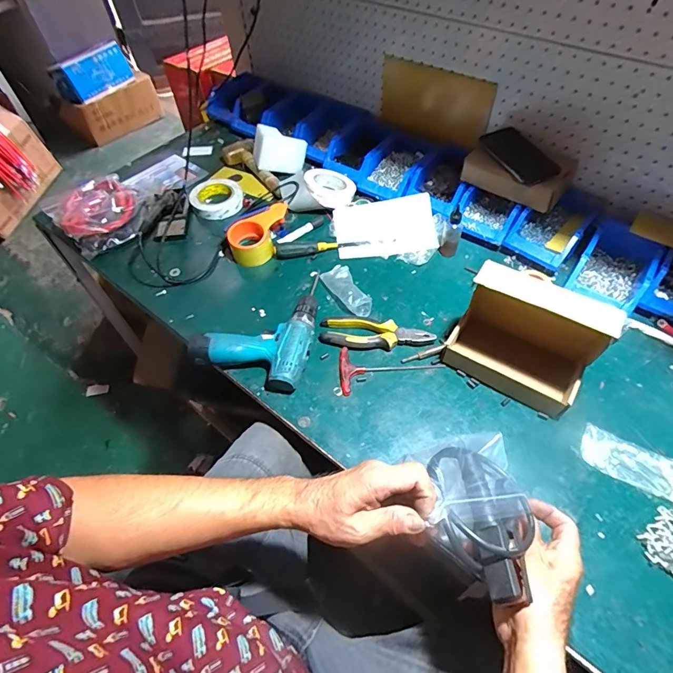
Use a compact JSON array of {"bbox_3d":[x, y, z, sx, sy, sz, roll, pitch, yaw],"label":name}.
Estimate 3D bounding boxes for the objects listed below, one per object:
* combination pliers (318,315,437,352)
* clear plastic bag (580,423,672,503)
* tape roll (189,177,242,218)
[{"bbox_3d":[0.071,-0.008,0.730,0.195,0.026,0.069,-2,55,1],"label":"combination pliers"},{"bbox_3d":[0.426,0.182,0.577,0.142,0.021,0.061,27,60,20],"label":"clear plastic bag"},{"bbox_3d":[-0.281,-0.328,0.958,0.118,0.028,0.138,-12,55,-7],"label":"tape roll"}]

